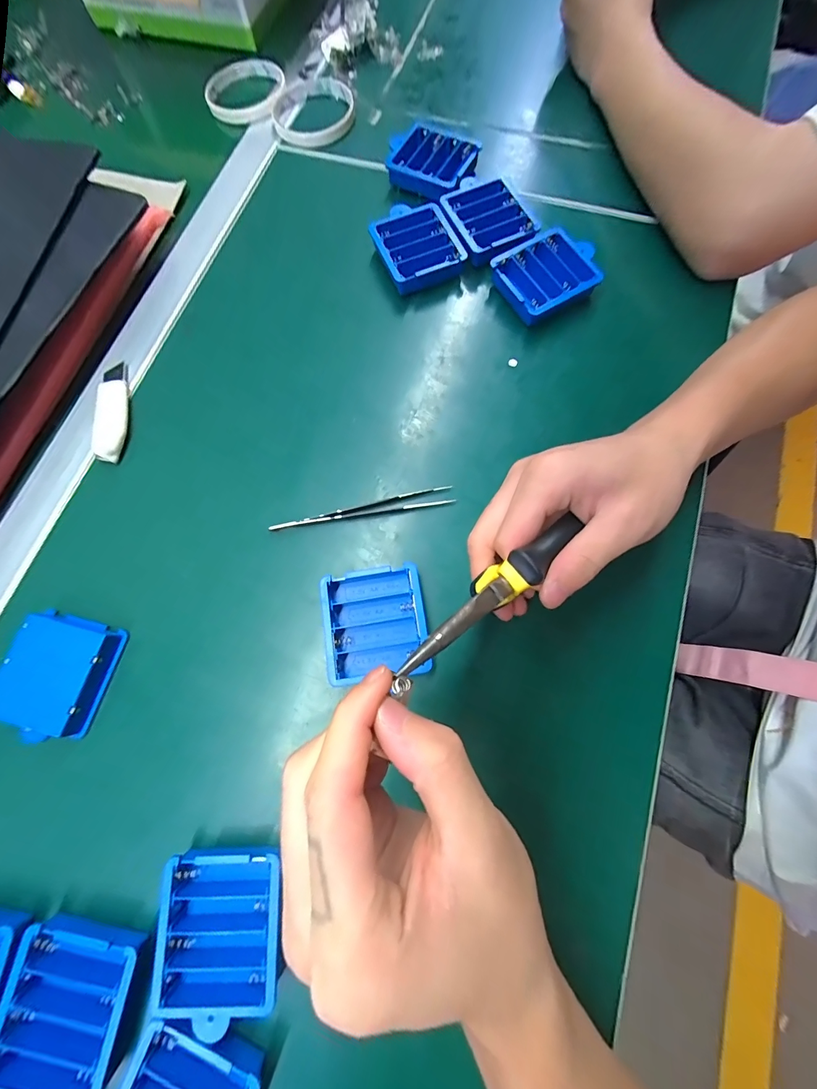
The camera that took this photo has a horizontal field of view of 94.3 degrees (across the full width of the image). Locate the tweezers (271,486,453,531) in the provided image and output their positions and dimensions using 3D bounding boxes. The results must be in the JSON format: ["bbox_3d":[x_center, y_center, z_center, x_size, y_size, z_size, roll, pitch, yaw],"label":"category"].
[{"bbox_3d":[-0.033,-0.027,0.274,0.130,0.004,0.014,-10,75,0],"label":"tweezers"}]

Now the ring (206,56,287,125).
[{"bbox_3d":[-0.171,-0.476,0.398,0.083,0.015,0.087,-8,75,0],"label":"ring"}]

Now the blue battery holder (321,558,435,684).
[{"bbox_3d":[-0.022,0.051,0.247,0.063,0.017,0.068,-9,75,0],"label":"blue battery holder"}]

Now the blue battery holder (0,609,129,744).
[{"bbox_3d":[-0.226,0.084,0.246,0.063,0.019,0.070,12,76,6],"label":"blue battery holder"}]

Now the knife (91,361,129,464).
[{"bbox_3d":[-0.232,-0.106,0.295,0.018,0.010,0.087,-10,75,0],"label":"knife"}]

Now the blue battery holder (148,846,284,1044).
[{"bbox_3d":[-0.102,0.211,0.208,0.064,0.019,0.071,-2,75,2],"label":"blue battery holder"}]

